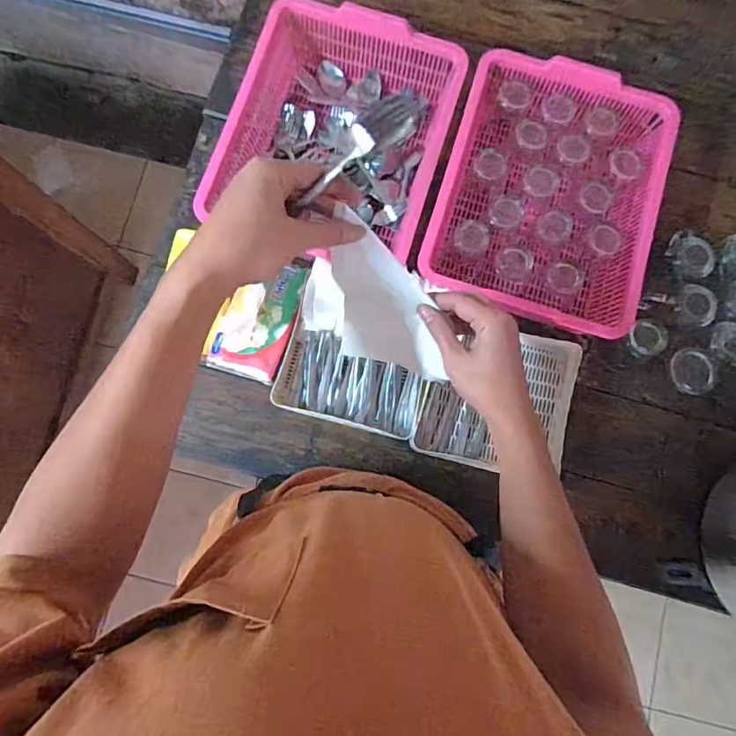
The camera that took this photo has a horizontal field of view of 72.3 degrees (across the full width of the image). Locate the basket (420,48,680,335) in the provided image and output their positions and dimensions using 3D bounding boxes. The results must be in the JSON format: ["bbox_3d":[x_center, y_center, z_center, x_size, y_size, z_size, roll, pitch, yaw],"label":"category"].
[{"bbox_3d":[0.266,-0.258,0.767,0.306,0.097,0.376,16,80,1],"label":"basket"}]

